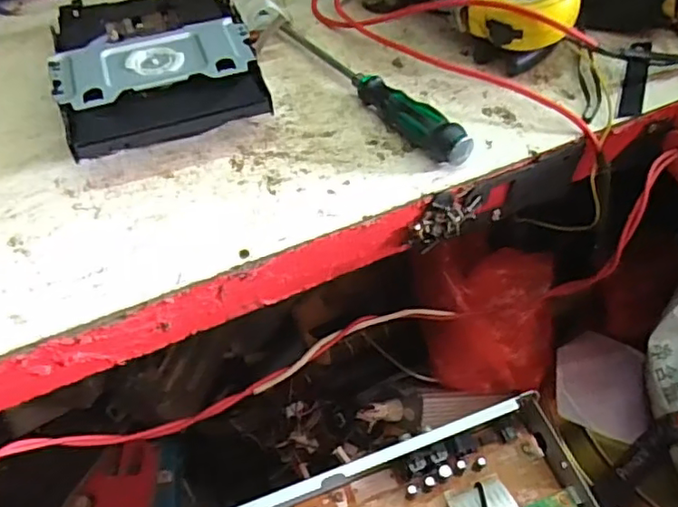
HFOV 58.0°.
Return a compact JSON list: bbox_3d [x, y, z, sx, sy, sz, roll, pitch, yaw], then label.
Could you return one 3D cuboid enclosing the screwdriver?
[{"bbox_3d":[0.017,-0.125,0.443,0.022,0.024,0.208,-30,56,-20],"label":"screwdriver"}]

